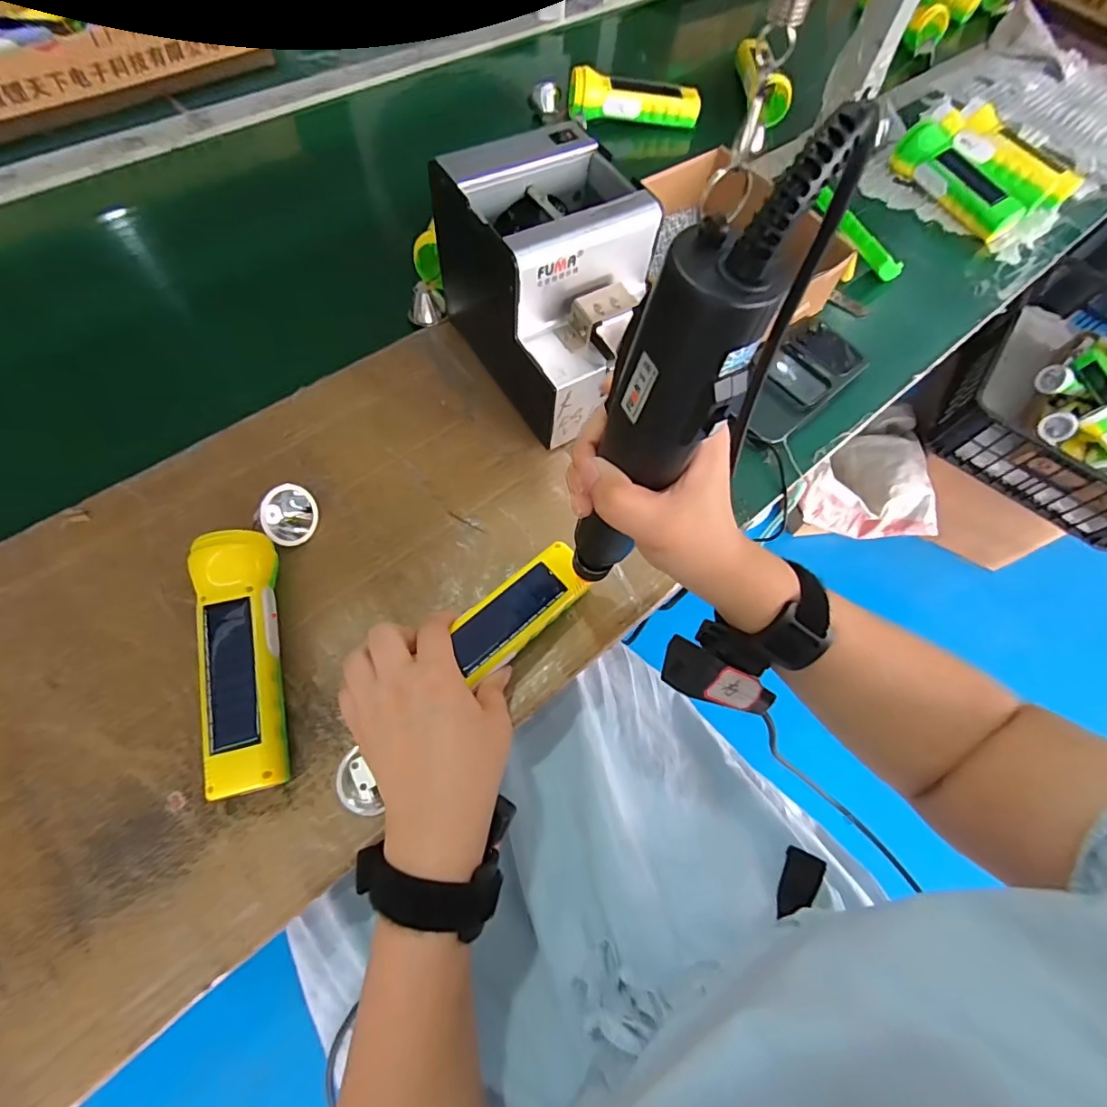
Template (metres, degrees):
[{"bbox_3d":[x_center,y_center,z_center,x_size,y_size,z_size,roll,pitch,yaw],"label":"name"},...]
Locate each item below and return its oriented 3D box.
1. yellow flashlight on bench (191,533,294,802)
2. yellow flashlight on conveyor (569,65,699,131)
[{"bbox_3d":[-0.203,0.068,0.345,0.045,0.042,0.163,-9,66,-9],"label":"yellow flashlight on bench"},{"bbox_3d":[0.101,-0.576,0.669,0.166,0.042,0.053,-4,66,-6],"label":"yellow flashlight on conveyor"}]

